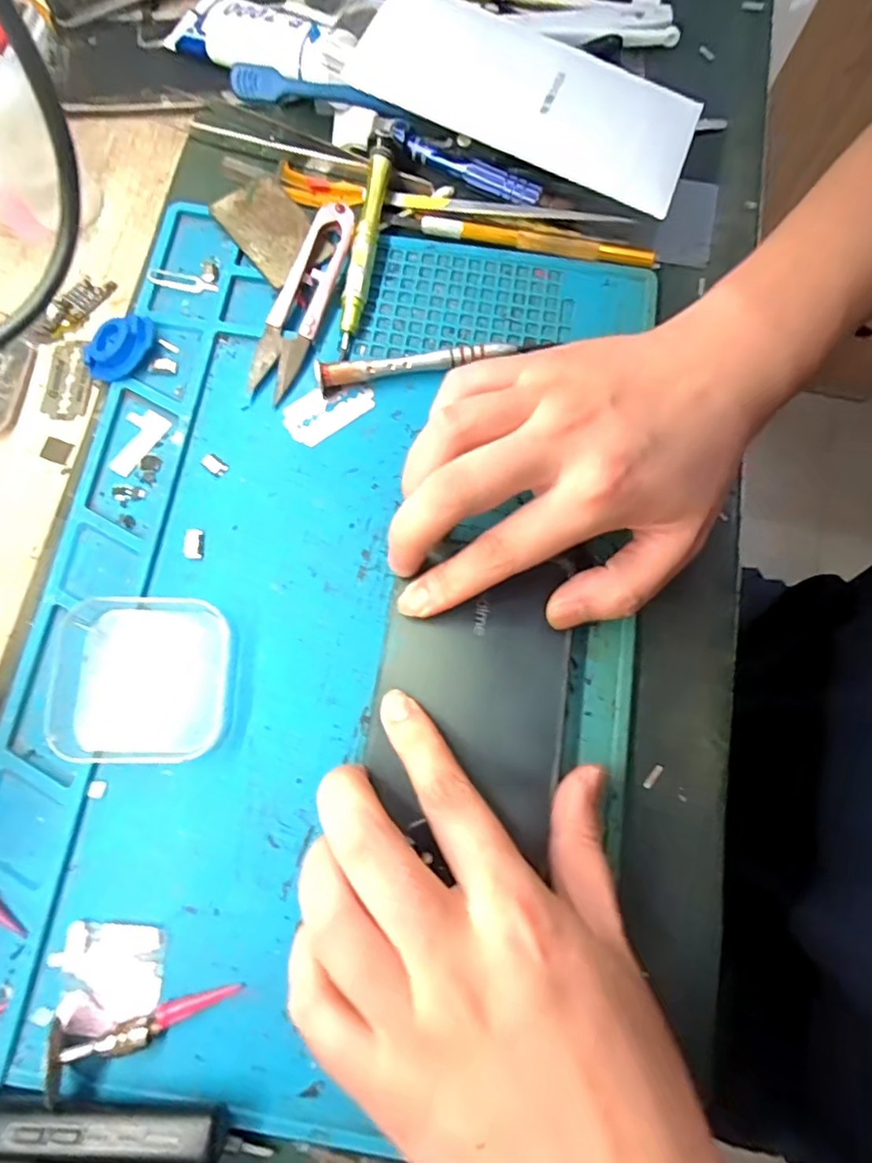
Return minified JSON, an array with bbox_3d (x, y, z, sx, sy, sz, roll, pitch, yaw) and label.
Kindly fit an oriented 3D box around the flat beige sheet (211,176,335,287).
[{"bbox_3d":[-0.081,-0.174,0.286,0.035,0.004,0.057,-38,82,-7],"label":"flat beige sheet"}]

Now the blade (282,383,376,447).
[{"bbox_3d":[-0.050,-0.080,0.269,0.041,0.004,0.023,-33,78,-8],"label":"blade"}]

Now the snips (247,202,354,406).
[{"bbox_3d":[-0.064,-0.133,0.274,0.024,0.015,0.098,19,77,4],"label":"snips"}]

